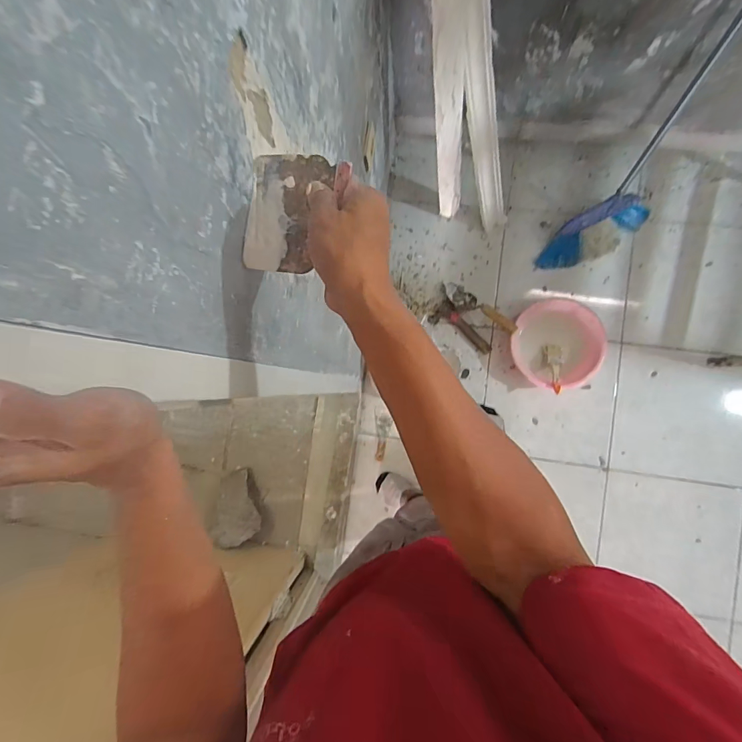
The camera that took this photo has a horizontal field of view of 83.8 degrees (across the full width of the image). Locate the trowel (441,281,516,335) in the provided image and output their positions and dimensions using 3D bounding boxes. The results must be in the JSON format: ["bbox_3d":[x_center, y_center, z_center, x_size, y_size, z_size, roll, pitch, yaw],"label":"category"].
[{"bbox_3d":[0.341,-0.200,1.321,0.076,0.062,0.280,-50,54,3],"label":"trowel"}]

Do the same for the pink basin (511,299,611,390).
[{"bbox_3d":[0.575,-0.092,1.286,0.255,0.086,0.273,0,88,6],"label":"pink basin"}]

